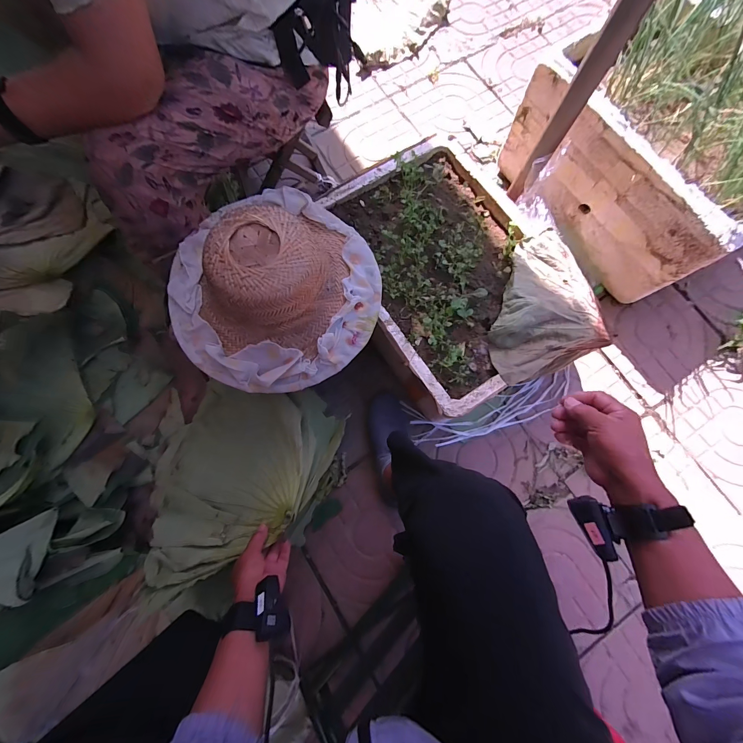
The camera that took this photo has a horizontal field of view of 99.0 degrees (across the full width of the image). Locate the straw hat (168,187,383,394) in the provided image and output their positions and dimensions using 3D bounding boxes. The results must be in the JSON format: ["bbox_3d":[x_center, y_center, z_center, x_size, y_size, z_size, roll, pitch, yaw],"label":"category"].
[{"bbox_3d":[-0.168,-0.151,0.520,0.348,0.160,0.332,0,77,0],"label":"straw hat"}]

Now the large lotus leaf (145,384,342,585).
[{"bbox_3d":[-0.305,0.241,0.696,0.373,0.171,0.452,21,78,5],"label":"large lotus leaf"}]

